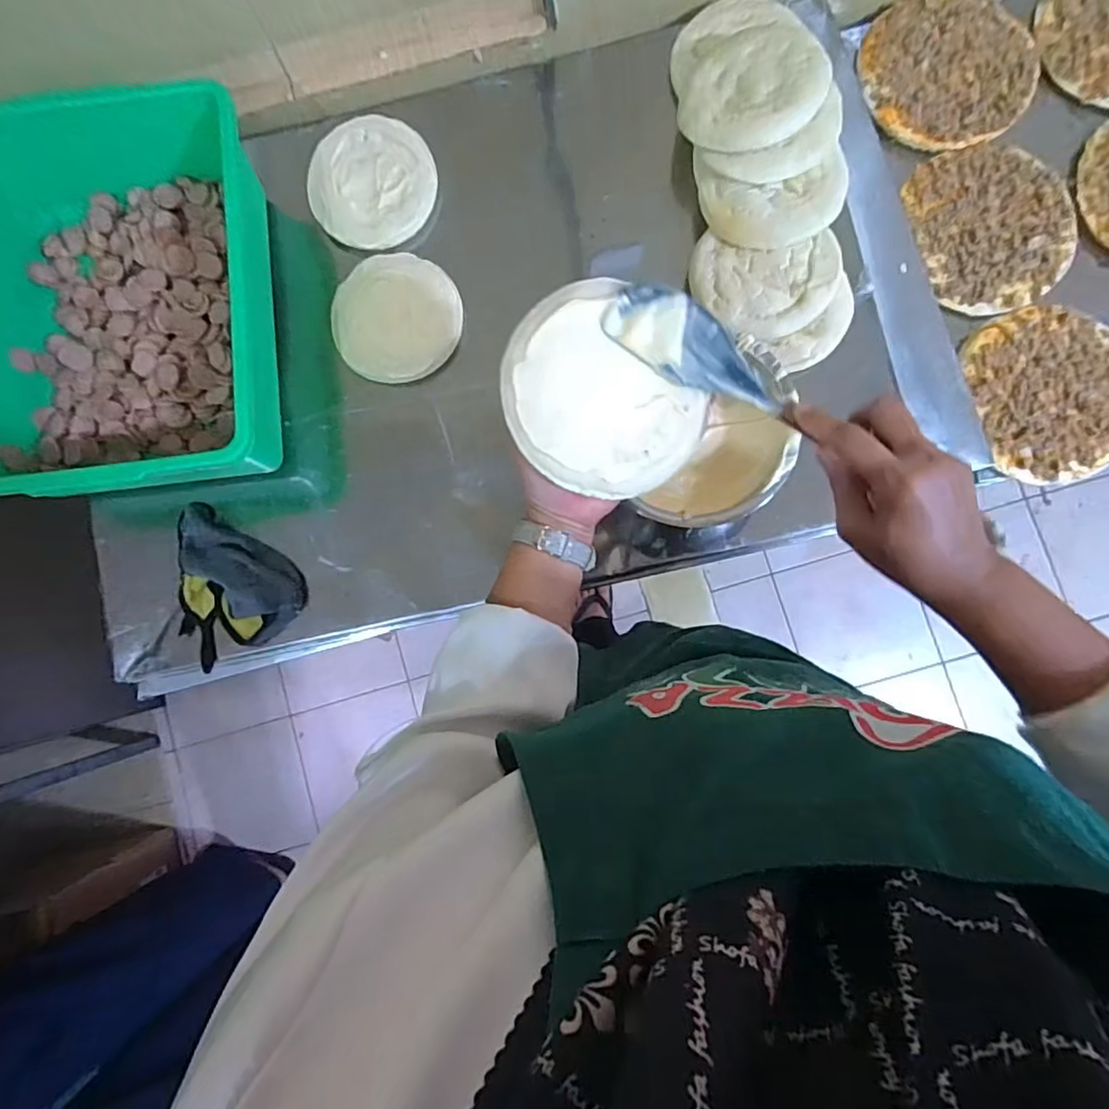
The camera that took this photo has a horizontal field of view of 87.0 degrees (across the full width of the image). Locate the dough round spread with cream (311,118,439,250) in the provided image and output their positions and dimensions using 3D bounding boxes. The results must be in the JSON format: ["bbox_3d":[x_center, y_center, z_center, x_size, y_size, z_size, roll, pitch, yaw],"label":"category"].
[{"bbox_3d":[-0.213,-0.431,0.682,0.147,0.026,0.142,1,86,5],"label":"dough round spread with cream"}]

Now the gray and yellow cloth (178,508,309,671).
[{"bbox_3d":[-0.370,0.036,0.638,0.168,0.035,0.140,41,90,7],"label":"gray and yellow cloth"}]

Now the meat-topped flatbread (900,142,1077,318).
[{"bbox_3d":[0.521,-0.393,0.697,0.177,0.017,0.201,-15,85,4],"label":"meat-topped flatbread"}]

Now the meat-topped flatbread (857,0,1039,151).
[{"bbox_3d":[0.489,-0.606,0.720,0.207,0.010,0.203,-29,84,3],"label":"meat-topped flatbread"}]

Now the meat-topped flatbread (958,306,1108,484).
[{"bbox_3d":[0.576,-0.188,0.671,0.185,0.017,0.198,-16,85,4],"label":"meat-topped flatbread"}]

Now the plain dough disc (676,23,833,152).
[{"bbox_3d":[0.203,-0.483,0.606,0.147,0.021,0.134,-3,79,18],"label":"plain dough disc"}]

